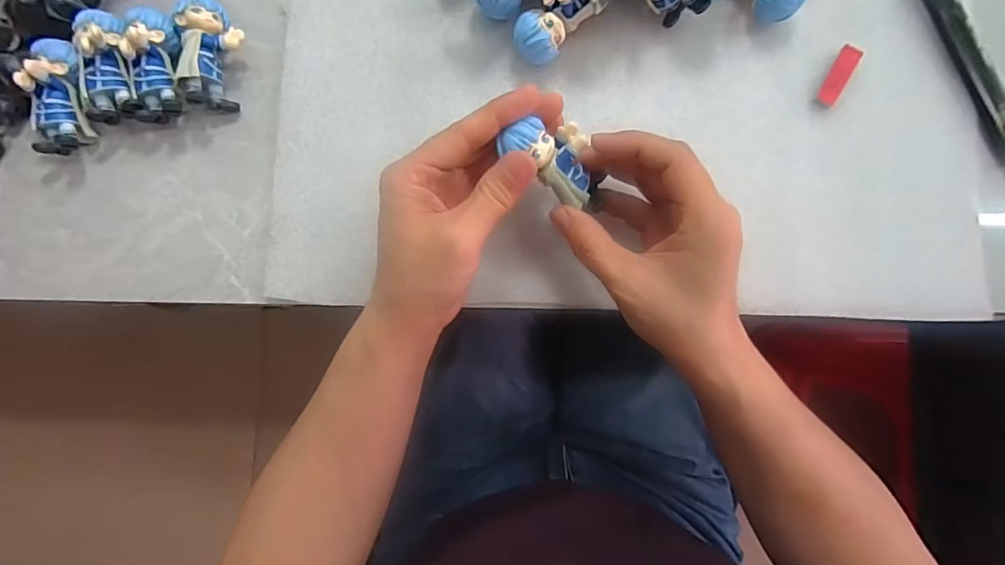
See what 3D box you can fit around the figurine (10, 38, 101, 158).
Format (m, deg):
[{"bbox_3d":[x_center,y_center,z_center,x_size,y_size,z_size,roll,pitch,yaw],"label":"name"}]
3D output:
[{"bbox_3d":[-0.251,-0.104,0.286,0.023,0.024,0.062,0,99,-1],"label":"figurine"}]

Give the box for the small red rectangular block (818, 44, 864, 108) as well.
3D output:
[{"bbox_3d":[0.196,-0.120,0.299,0.011,0.008,0.038,27,86,1],"label":"small red rectangular block"}]

